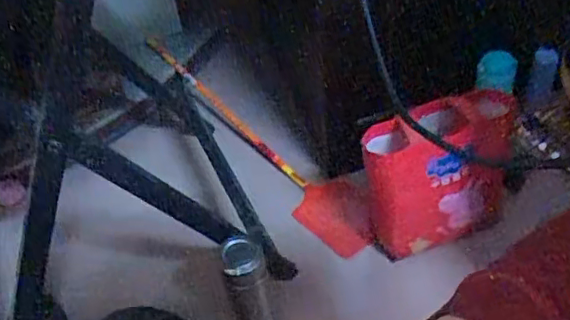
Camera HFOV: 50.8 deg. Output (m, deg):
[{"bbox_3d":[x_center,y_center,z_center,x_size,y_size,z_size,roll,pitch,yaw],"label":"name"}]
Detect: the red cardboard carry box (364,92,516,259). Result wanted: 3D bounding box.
[{"bbox_3d":[0.248,0.040,0.982,0.234,0.266,0.102,-11,45,-4],"label":"red cardboard carry box"}]

